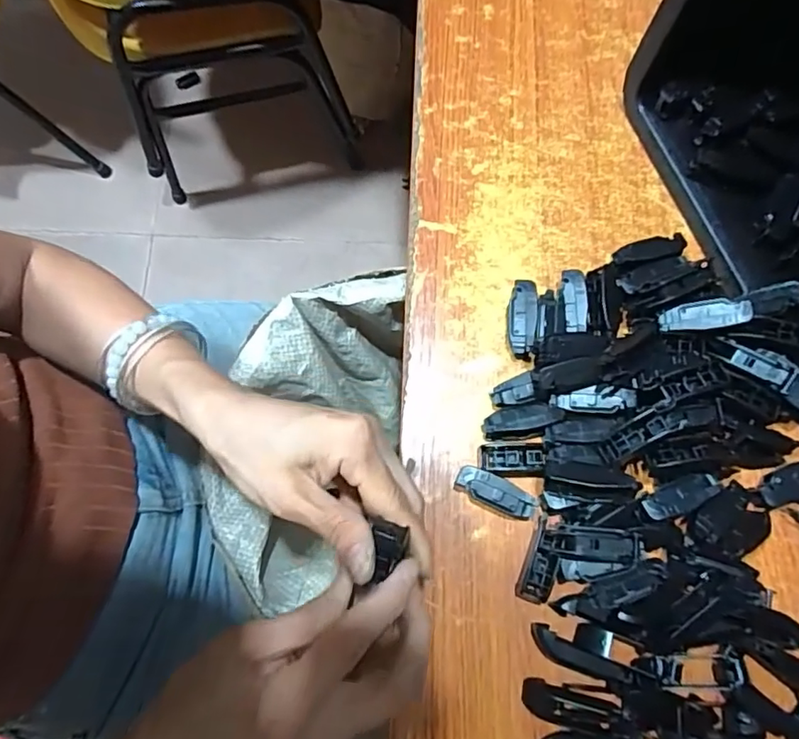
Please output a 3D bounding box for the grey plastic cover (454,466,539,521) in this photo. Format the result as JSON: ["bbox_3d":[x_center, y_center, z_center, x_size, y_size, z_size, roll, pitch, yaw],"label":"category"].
[{"bbox_3d":[0.058,0.075,0.329,0.048,0.017,0.017,27,78,7],"label":"grey plastic cover"}]

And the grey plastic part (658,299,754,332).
[{"bbox_3d":[0.183,-0.033,0.327,0.049,0.004,0.017,-7,75,20],"label":"grey plastic part"}]

